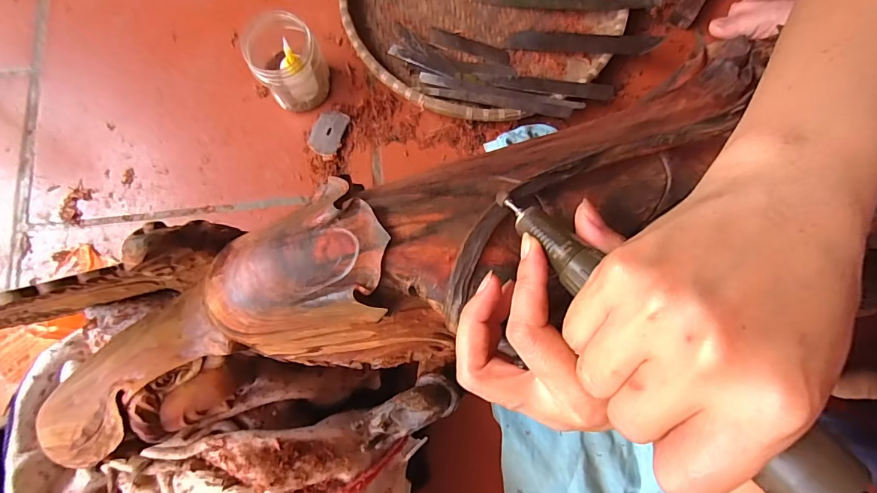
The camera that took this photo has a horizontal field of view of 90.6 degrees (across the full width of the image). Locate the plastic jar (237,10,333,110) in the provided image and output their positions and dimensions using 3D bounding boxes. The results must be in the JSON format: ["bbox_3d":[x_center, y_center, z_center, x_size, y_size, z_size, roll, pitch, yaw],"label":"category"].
[{"bbox_3d":[-0.166,-0.206,0.478,0.072,0.093,0.078,-28,78,-5],"label":"plastic jar"}]

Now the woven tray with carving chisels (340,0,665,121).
[{"bbox_3d":[0.064,-0.306,0.528,0.342,0.033,0.334,0,78,1],"label":"woven tray with carving chisels"}]

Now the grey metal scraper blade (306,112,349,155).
[{"bbox_3d":[-0.129,-0.133,0.507,0.037,0.005,0.053,18,79,5],"label":"grey metal scraper blade"}]

